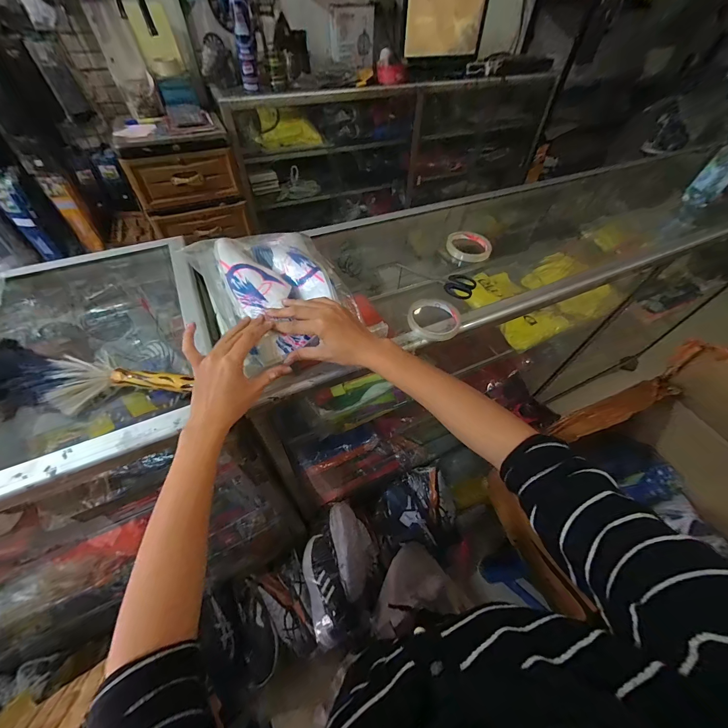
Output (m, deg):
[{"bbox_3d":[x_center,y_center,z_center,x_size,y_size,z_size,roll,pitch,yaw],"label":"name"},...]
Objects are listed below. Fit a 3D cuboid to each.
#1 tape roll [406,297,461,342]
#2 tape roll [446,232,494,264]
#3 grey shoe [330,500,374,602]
[{"bbox_3d":[0.120,-0.078,0.529,0.088,0.011,0.090,1,53,-2],"label":"tape roll"},{"bbox_3d":[0.226,-0.253,0.672,0.093,0.022,0.093,1,53,-2],"label":"tape roll"},{"bbox_3d":[-0.033,0.608,1.033,0.126,0.126,0.258,-12,54,-12],"label":"grey shoe"}]

